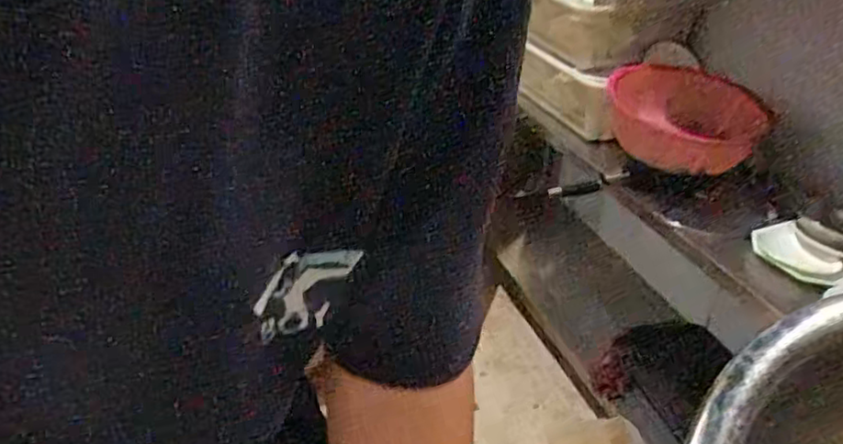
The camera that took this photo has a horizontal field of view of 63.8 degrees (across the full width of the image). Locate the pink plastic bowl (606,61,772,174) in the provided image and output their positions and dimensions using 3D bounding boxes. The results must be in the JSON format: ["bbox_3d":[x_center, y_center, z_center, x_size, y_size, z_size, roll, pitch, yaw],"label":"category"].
[{"bbox_3d":[0.575,-0.227,1.530,0.080,0.197,0.386,-13,34,-23],"label":"pink plastic bowl"}]

